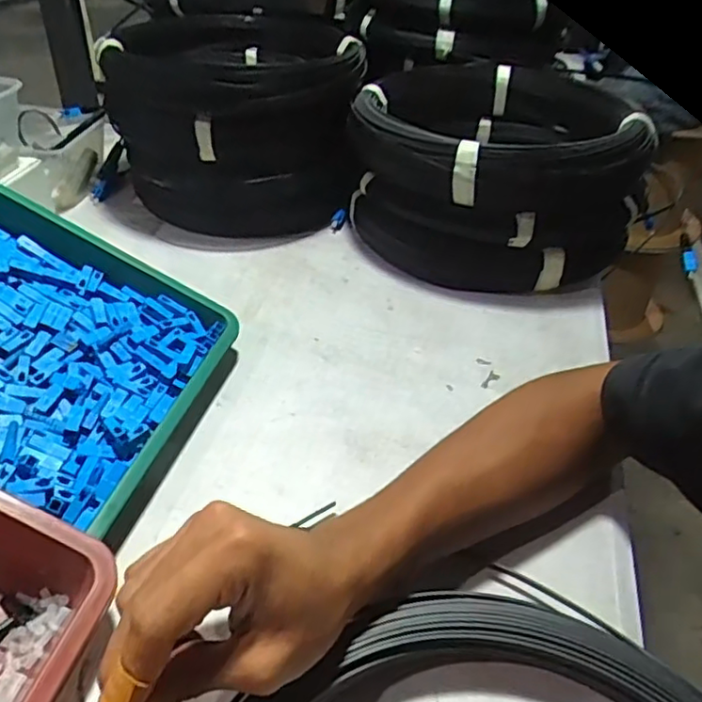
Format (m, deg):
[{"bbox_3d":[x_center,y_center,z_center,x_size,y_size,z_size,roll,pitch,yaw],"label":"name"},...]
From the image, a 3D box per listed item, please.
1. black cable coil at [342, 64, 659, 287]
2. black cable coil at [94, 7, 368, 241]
[{"bbox_3d":[0.157,-0.215,0.696,0.281,0.145,0.346,5,39,6],"label":"black cable coil"},{"bbox_3d":[-0.123,-0.270,0.729,0.247,0.179,0.295,-3,39,-4],"label":"black cable coil"}]

